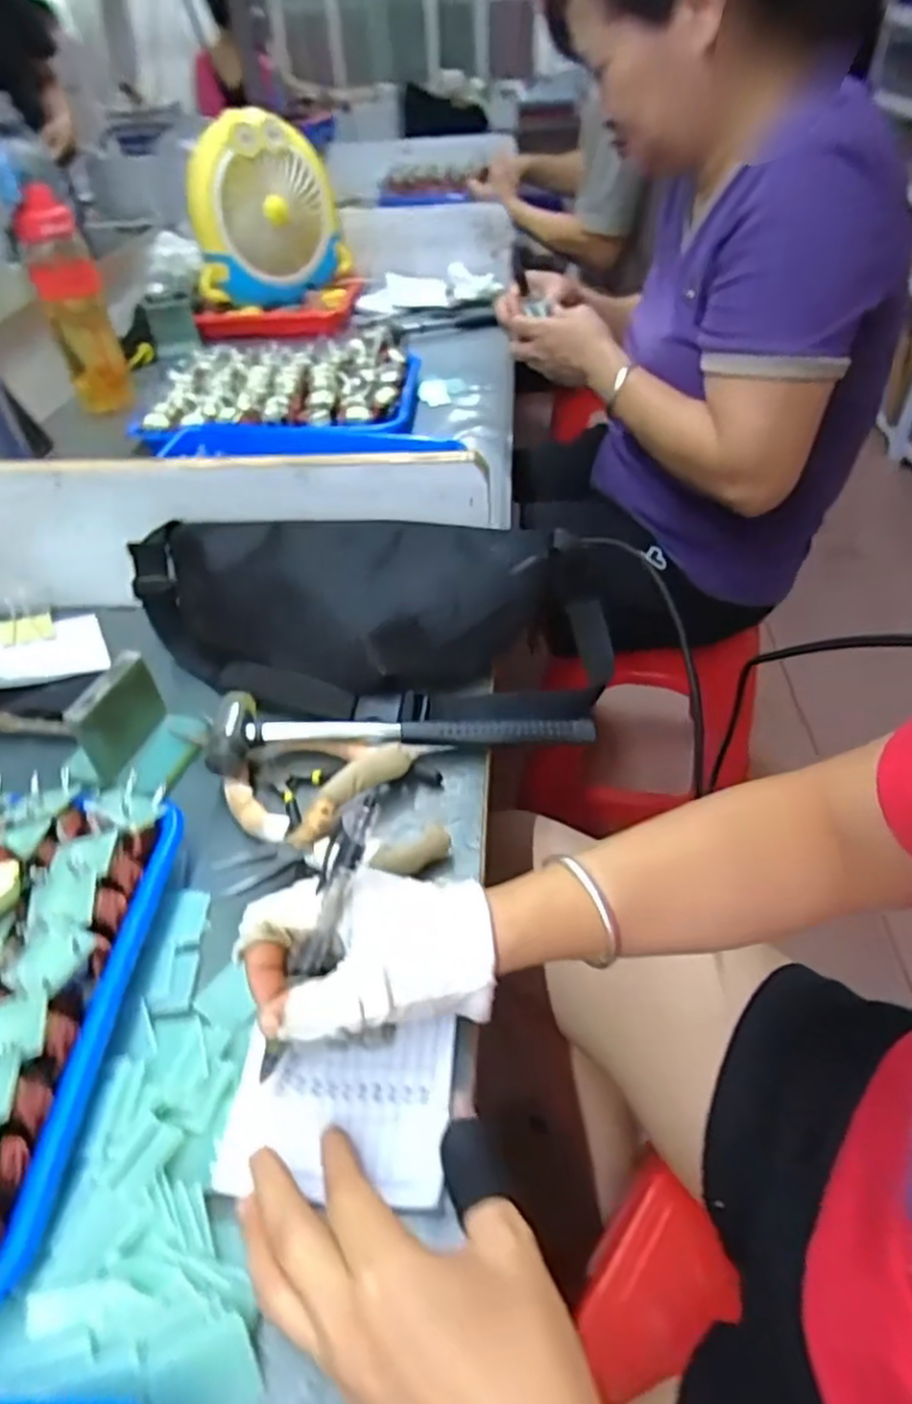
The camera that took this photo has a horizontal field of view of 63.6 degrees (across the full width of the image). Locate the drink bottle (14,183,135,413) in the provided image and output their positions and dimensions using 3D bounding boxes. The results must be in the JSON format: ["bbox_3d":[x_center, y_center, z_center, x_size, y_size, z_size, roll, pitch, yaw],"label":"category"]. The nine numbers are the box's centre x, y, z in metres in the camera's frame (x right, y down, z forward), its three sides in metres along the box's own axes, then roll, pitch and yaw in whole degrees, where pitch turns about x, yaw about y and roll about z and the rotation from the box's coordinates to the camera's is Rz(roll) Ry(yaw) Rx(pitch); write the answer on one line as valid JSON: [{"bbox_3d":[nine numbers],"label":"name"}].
[{"bbox_3d":[-0.481,-0.498,0.930,0.074,0.229,0.070,-18,45,-15],"label":"drink bottle"}]

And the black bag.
[{"bbox_3d":[-0.068,-0.067,0.527,0.351,0.063,0.139,3,43,8],"label":"black bag"}]

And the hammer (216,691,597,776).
[{"bbox_3d":[-0.032,0.011,0.473,0.240,0.030,0.060,-6,43,-2],"label":"hammer"}]

